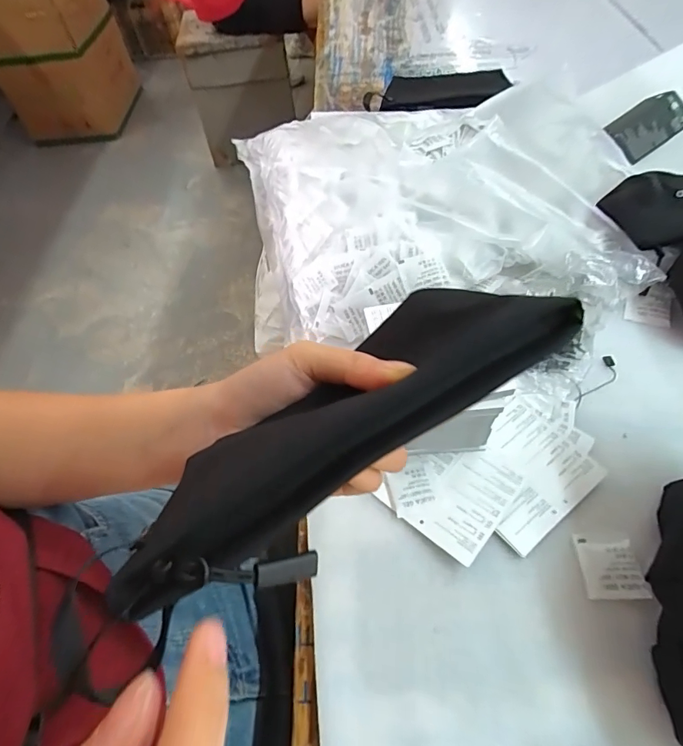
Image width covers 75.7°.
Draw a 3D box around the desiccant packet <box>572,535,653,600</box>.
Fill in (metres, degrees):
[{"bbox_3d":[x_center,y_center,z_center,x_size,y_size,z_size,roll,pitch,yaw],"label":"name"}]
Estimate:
[{"bbox_3d":[0.189,0.136,0.308,0.040,0.004,0.040,-2,55,3],"label":"desiccant packet"}]

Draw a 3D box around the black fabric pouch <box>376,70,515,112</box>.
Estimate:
[{"bbox_3d":[0.147,-0.404,0.631,0.177,0.013,0.109,-3,55,3],"label":"black fabric pouch"}]

